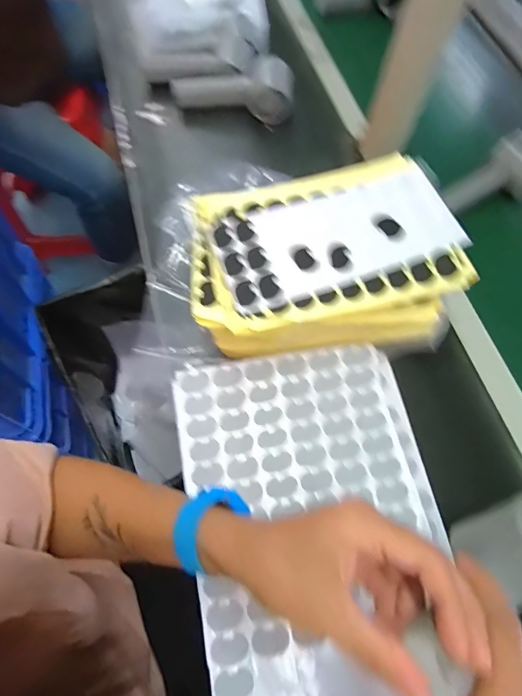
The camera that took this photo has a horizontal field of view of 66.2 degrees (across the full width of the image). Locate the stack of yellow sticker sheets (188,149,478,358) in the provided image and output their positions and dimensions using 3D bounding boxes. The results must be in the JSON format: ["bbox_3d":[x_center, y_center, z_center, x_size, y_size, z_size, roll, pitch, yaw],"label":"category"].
[{"bbox_3d":[0.057,-0.086,0.399,0.242,0.091,0.175,-1,65,-5],"label":"stack of yellow sticker sheets"}]

